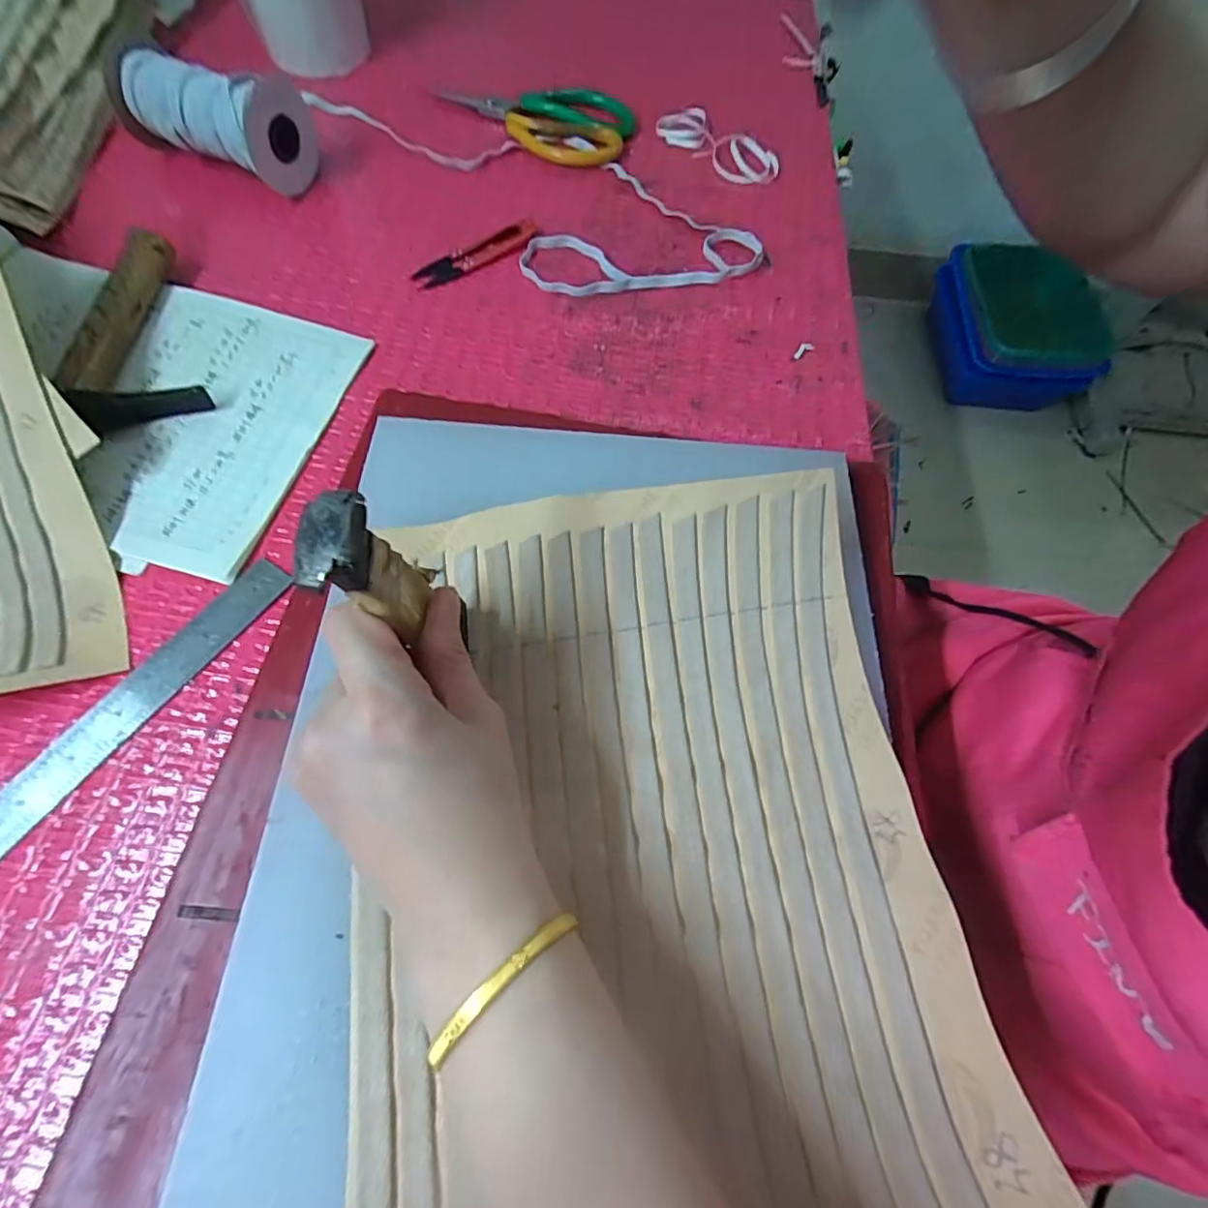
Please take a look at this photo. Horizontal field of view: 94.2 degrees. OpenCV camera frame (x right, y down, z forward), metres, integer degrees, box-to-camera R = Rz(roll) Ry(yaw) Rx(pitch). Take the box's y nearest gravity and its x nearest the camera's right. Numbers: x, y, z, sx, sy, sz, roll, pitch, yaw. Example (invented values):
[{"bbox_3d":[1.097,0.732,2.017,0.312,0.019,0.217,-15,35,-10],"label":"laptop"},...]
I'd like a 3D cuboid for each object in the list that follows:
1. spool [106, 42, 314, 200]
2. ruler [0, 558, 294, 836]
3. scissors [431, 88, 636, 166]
[{"bbox_3d":[-0.294,-0.369,0.423,0.159,0.062,0.059,25,67,8],"label":"spool"},{"bbox_3d":[-0.268,0.098,0.247,0.023,0.004,0.318,33,68,12],"label":"ruler"},{"bbox_3d":[-0.058,-0.397,0.462,0.160,0.020,0.078,5,65,-1],"label":"scissors"}]

